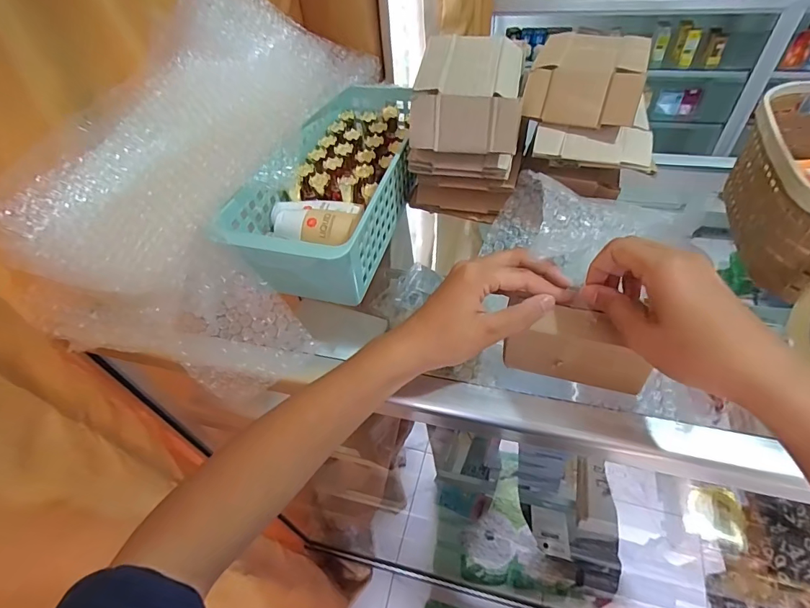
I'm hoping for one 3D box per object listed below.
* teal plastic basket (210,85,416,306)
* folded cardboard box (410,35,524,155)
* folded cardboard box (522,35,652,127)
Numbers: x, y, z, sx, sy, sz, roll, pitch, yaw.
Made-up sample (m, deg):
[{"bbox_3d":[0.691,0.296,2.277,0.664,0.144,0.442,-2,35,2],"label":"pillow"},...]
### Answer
[{"bbox_3d":[-0.068,-0.136,0.456,0.129,0.078,0.320,10,52,14],"label":"teal plastic basket"},{"bbox_3d":[0.063,-0.207,0.414,0.098,0.057,0.119,6,51,11],"label":"folded cardboard box"},{"bbox_3d":[0.173,-0.217,0.405,0.098,0.040,0.105,14,53,17],"label":"folded cardboard box"}]

